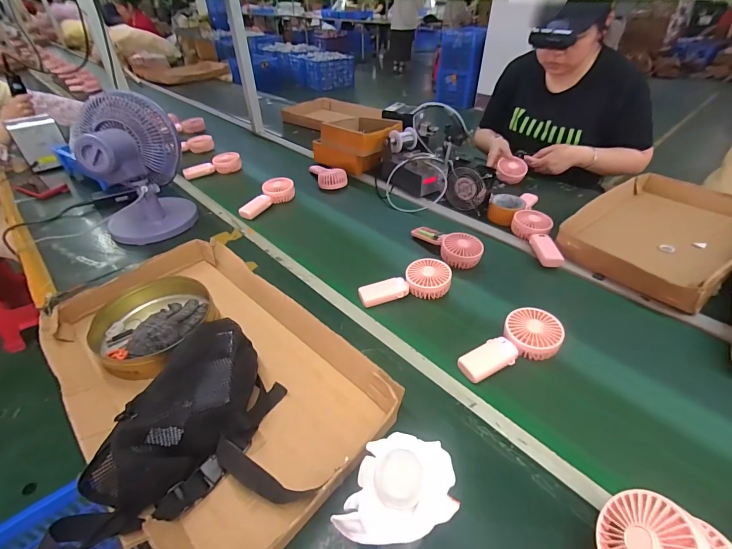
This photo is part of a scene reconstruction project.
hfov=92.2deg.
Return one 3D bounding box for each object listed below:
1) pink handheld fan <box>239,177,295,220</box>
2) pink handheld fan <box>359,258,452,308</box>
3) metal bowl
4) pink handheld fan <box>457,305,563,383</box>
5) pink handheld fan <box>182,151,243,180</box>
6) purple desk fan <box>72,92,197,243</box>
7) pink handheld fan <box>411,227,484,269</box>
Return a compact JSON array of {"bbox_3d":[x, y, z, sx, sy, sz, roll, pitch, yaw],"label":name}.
[{"bbox_3d":[-0.275,-0.211,0.996,0.085,0.055,0.181,13,41,16],"label":"pink handheld fan"},{"bbox_3d":[0.076,0.016,0.700,0.179,0.056,0.067,-7,40,-8],"label":"pink handheld fan"},{"bbox_3d":[-0.368,0.085,0.618,0.182,0.063,0.182,0,39,0],"label":"metal bowl"},{"bbox_3d":[0.238,0.117,0.571,0.180,0.045,0.087,-24,45,-26],"label":"pink handheld fan"},{"bbox_3d":[-0.524,-0.369,1.208,0.189,0.071,0.065,-22,44,-24],"label":"pink handheld fan"},{"bbox_3d":[-0.555,-0.252,0.856,0.208,0.280,0.190,-16,42,-18],"label":"purple desk fan"},{"bbox_3d":[0.184,-0.079,0.813,0.077,0.046,0.166,-22,44,-24],"label":"pink handheld fan"}]

